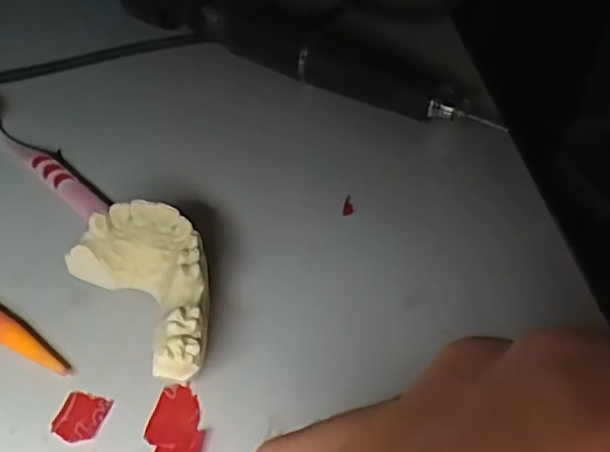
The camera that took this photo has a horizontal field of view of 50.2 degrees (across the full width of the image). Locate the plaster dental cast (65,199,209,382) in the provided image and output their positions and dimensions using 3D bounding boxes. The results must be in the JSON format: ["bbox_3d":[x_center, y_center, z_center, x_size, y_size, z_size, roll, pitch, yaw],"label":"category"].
[{"bbox_3d":[-0.046,0.023,0.219,0.038,0.031,0.066,-34,55,-23],"label":"plaster dental cast"}]

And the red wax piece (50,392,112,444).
[{"bbox_3d":[-0.072,0.060,0.207,0.015,0.004,0.016,9,50,12],"label":"red wax piece"}]

